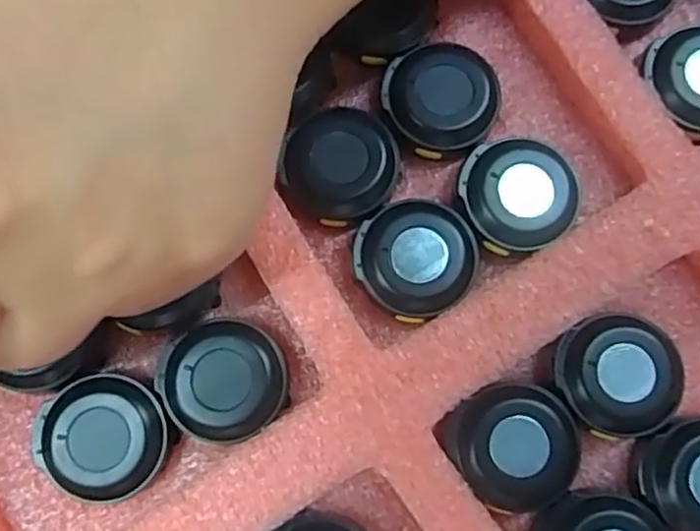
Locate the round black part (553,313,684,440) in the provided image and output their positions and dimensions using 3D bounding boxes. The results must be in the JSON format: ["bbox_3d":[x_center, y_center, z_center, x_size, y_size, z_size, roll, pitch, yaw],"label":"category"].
[{"bbox_3d":[0.064,0.027,0.167,0.028,0.010,0.029,0,79,-1],"label":"round black part"}]

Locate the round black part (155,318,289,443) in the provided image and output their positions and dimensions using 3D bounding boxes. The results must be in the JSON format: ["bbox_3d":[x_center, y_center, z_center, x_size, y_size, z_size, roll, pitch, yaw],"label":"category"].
[{"bbox_3d":[-0.030,0.028,0.168,0.029,0.011,0.028,0,79,-1],"label":"round black part"}]

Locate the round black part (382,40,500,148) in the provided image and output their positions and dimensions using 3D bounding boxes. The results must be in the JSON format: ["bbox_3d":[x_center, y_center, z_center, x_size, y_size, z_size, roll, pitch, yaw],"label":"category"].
[{"bbox_3d":[0.024,-0.044,0.182,0.027,0.011,0.029,0,79,-1],"label":"round black part"}]

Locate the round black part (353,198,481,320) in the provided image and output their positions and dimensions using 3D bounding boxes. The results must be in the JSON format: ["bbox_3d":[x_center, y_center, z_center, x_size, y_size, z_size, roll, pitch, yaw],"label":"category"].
[{"bbox_3d":[0.017,-0.001,0.174,0.029,0.010,0.029,0,79,-1],"label":"round black part"}]

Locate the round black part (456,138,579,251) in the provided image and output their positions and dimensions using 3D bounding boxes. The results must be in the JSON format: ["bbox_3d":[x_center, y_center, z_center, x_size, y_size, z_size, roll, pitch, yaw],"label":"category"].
[{"bbox_3d":[0.043,-0.018,0.177,0.027,0.010,0.028,0,79,-1],"label":"round black part"}]

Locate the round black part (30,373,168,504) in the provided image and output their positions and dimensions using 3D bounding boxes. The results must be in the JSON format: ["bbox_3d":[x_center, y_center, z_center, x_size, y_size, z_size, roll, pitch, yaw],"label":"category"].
[{"bbox_3d":[-0.058,0.041,0.165,0.029,0.011,0.028,0,79,-1],"label":"round black part"}]

